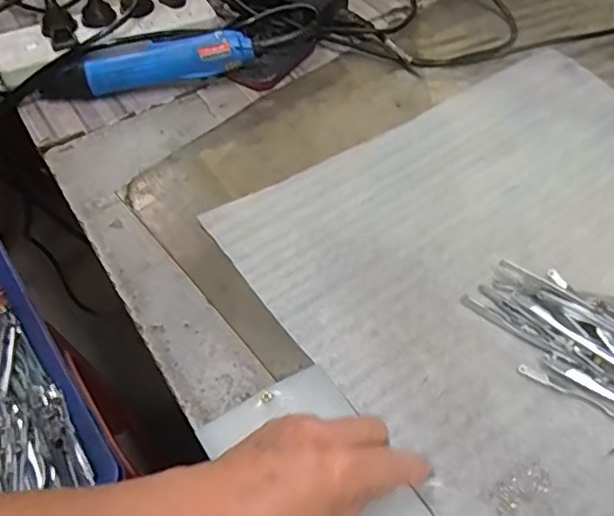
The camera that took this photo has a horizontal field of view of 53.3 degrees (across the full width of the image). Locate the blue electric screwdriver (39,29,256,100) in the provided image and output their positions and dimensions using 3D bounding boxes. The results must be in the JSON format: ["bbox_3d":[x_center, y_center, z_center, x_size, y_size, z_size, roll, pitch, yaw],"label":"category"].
[{"bbox_3d":[-0.162,-0.193,0.620,0.214,0.049,0.043,-11,53,-5],"label":"blue electric screwdriver"}]

